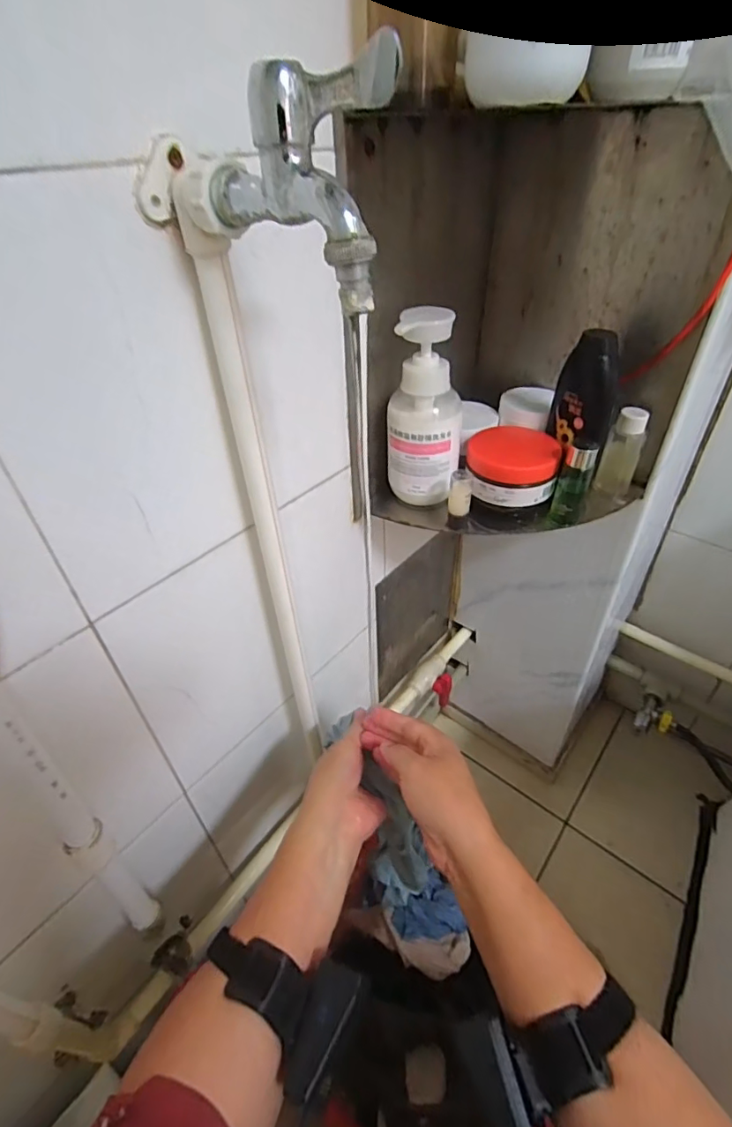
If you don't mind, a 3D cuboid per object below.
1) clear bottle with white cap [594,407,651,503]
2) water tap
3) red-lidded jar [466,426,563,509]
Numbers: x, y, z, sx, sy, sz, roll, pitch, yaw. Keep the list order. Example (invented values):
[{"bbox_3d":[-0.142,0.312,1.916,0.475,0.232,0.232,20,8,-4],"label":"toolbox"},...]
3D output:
[{"bbox_3d":[0.275,-0.117,0.549,0.036,0.097,0.043,20,45,24],"label":"clear bottle with white cap"},{"bbox_3d":[-0.031,-0.182,0.245,0.093,0.089,0.037,28,49,31],"label":"water tap"},{"bbox_3d":[0.151,-0.101,0.530,0.089,0.047,0.085,-1,41,1],"label":"red-lidded jar"}]

